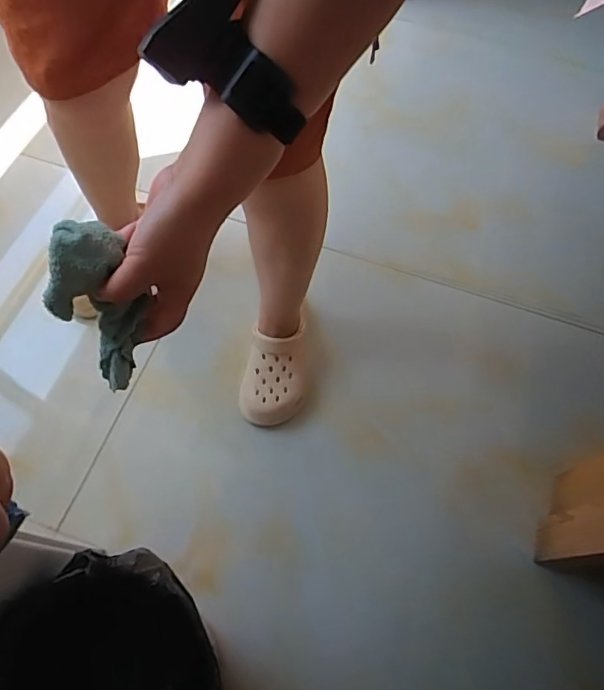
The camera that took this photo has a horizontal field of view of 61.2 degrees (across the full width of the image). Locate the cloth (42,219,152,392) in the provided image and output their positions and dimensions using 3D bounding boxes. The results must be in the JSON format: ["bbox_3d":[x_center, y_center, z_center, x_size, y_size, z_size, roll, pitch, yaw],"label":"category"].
[{"bbox_3d":[-0.149,-0.025,0.379,0.057,0.126,0.034,-14,30,-8],"label":"cloth"}]

